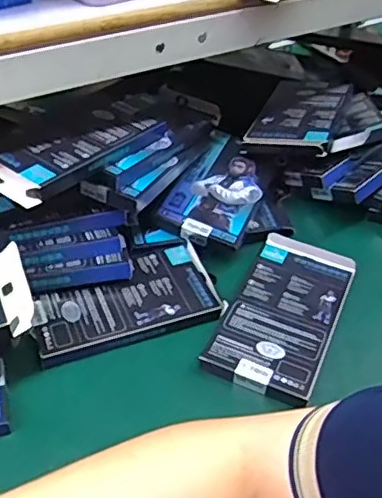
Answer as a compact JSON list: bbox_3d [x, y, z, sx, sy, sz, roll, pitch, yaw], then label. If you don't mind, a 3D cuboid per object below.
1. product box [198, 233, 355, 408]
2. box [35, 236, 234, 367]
[{"bbox_3d":[0.087,0.055,0.552,0.094,0.020,0.179,18,42,17],"label":"product box"},{"bbox_3d":[-0.064,0.046,0.555,0.170,0.016,0.097,-15,43,-21],"label":"box"}]

